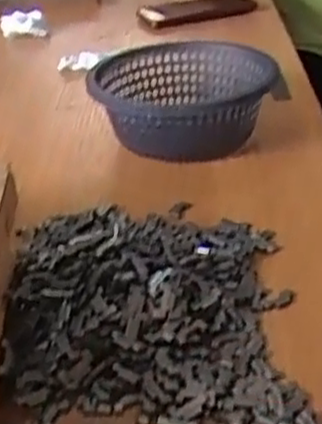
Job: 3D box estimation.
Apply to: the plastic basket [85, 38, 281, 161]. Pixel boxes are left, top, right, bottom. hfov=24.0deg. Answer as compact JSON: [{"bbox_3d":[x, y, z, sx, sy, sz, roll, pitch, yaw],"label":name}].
[{"bbox_3d":[0.018,-0.101,0.708,0.157,0.069,0.168,6,31,15],"label":"plastic basket"}]

